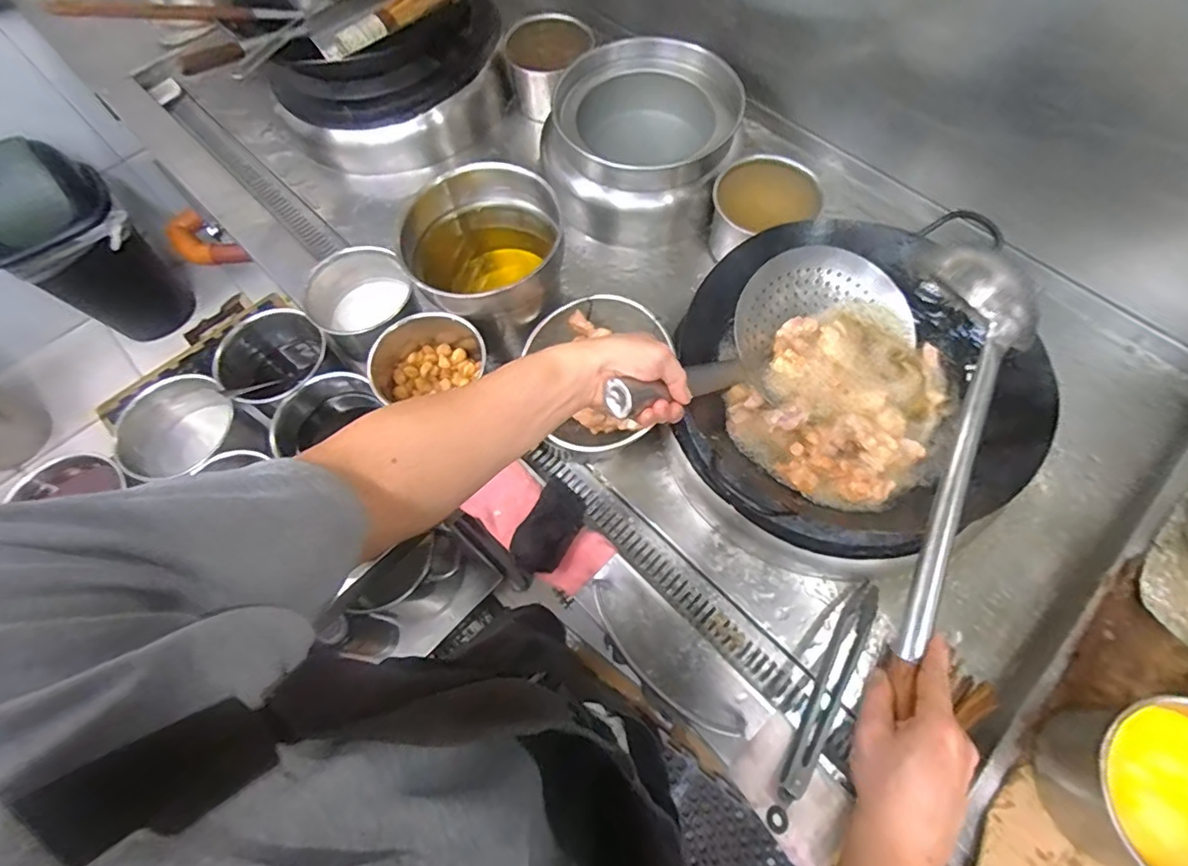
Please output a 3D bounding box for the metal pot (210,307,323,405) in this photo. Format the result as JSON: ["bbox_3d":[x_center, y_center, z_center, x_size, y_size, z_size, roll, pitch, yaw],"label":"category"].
[{"bbox_3d":[-0.472,-0.090,0.840,0.145,0.109,0.155,-1,66,2],"label":"metal pot"}]

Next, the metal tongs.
[{"bbox_3d":[0.278,0.303,0.653,0.041,0.024,0.326,35,52,16],"label":"metal tongs"}]

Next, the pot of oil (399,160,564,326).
[{"bbox_3d":[-0.160,-0.269,0.835,0.219,0.150,0.218,-25,67,-9],"label":"pot of oil"}]

